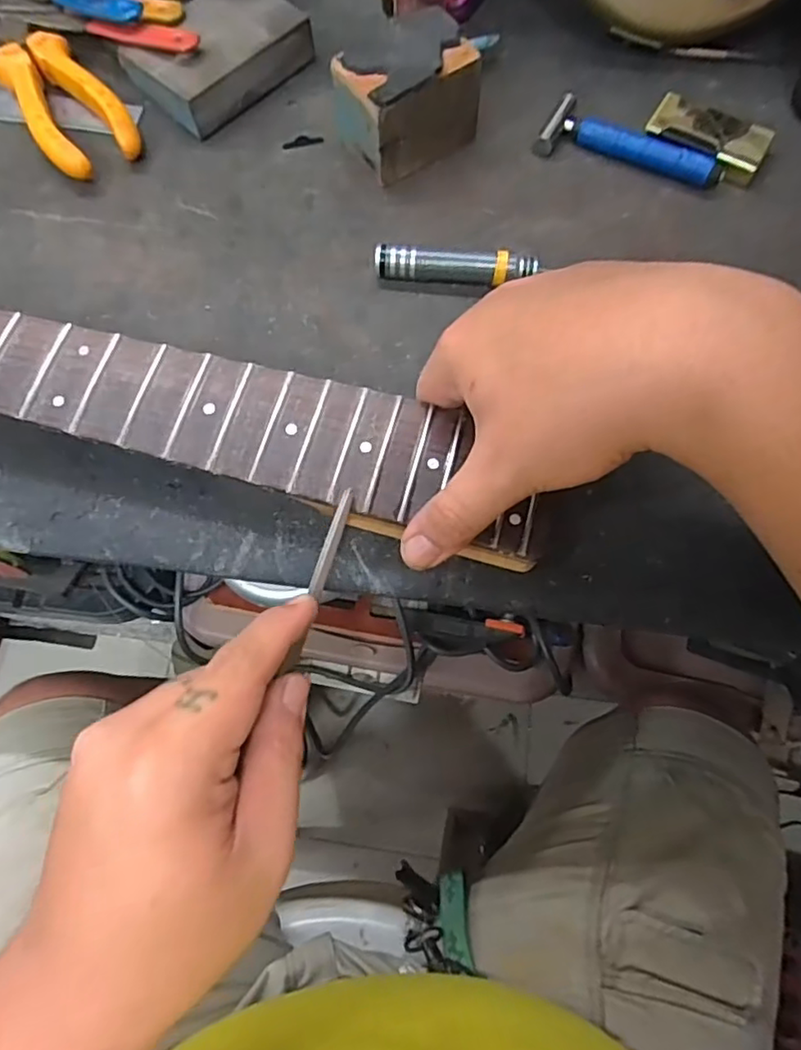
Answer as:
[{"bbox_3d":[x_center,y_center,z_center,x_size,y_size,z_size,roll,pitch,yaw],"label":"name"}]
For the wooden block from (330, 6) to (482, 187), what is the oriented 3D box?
[{"bbox_3d":[0.003,-0.251,0.363,0.075,0.059,0.053,-30,73,-9],"label":"wooden block"}]

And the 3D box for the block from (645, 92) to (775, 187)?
[{"bbox_3d":[0.183,-0.230,0.371,0.069,0.019,0.028,34,75,12],"label":"block"}]

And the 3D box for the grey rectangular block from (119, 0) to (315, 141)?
[{"bbox_3d":[-0.117,-0.302,0.400,0.074,0.029,0.103,42,77,14],"label":"grey rectangular block"}]

